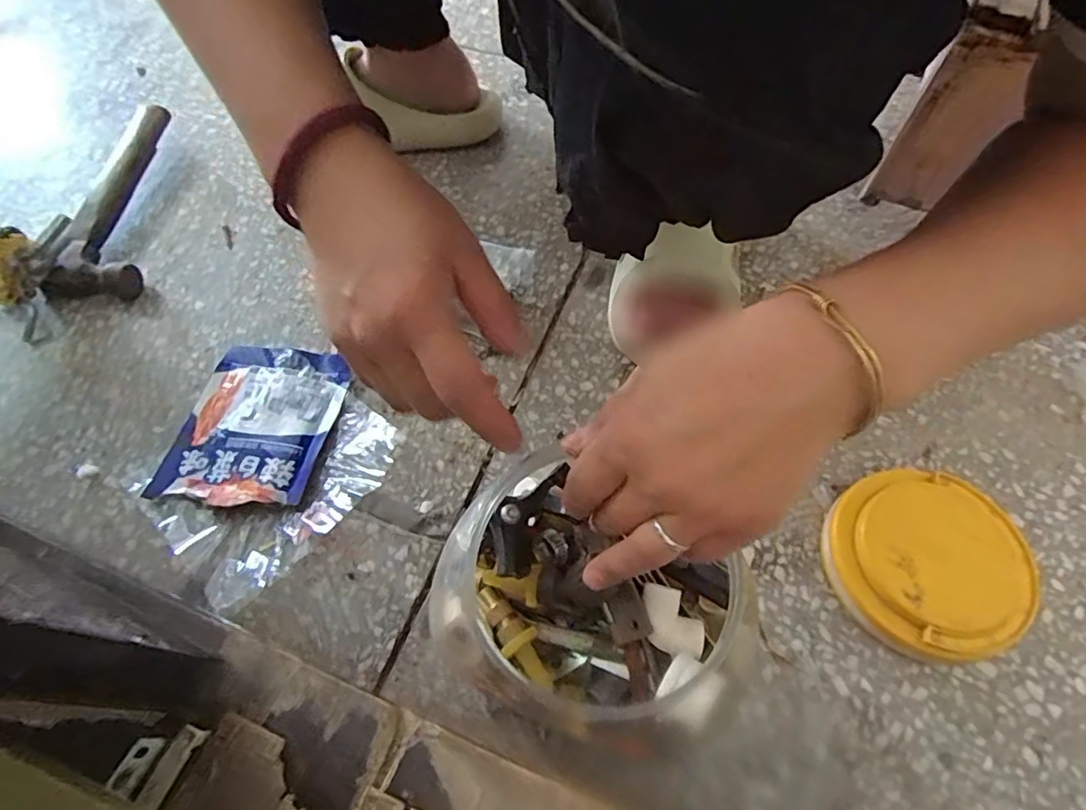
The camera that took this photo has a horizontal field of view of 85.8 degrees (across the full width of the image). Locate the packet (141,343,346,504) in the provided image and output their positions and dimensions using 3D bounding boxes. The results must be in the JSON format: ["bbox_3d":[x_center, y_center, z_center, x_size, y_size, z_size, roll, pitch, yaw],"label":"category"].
[{"bbox_3d":[-0.218,0.013,0.447,0.114,0.016,0.134,7,60,5],"label":"packet"}]

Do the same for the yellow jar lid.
[{"bbox_3d":[0.253,0.101,0.385,0.121,0.032,0.118,0,60,1],"label":"yellow jar lid"}]

